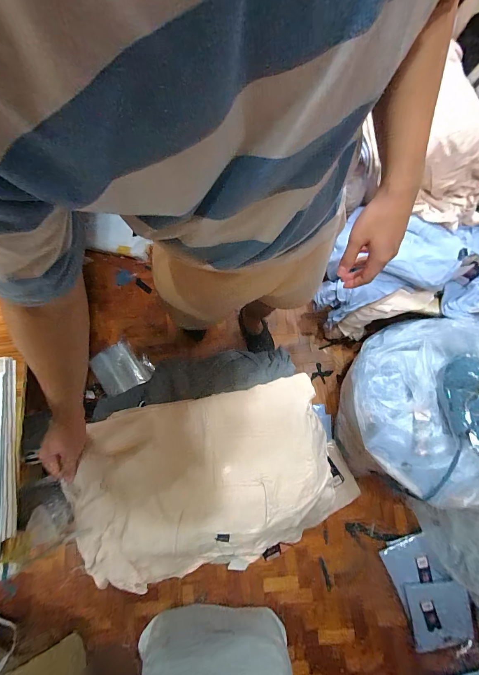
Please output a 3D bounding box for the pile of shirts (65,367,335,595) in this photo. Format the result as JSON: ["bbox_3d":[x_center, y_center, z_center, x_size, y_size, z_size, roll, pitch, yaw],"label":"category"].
[{"bbox_3d":[-0.059,0.308,0.660,0.537,0.131,0.352,-12,78,-2],"label":"pile of shirts"}]

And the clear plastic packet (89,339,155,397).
[{"bbox_3d":[-0.499,0.123,1.279,0.208,0.014,0.211,-33,77,-25],"label":"clear plastic packet"}]

